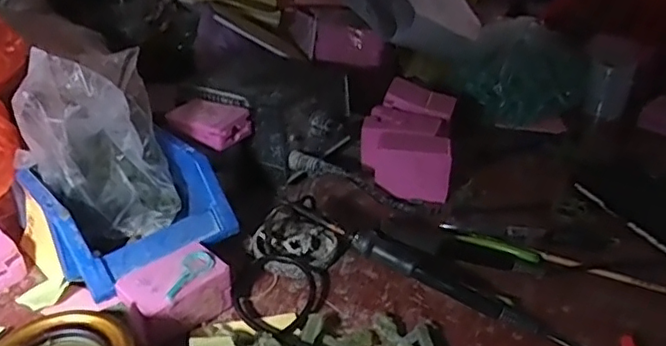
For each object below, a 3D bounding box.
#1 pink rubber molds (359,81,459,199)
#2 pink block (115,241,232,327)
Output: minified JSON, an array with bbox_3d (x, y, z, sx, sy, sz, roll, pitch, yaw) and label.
[{"bbox_3d":[0.076,-0.038,0.603,0.086,0.060,0.122,6,32,8],"label":"pink rubber molds"},{"bbox_3d":[-0.111,0.083,0.421,0.069,0.034,0.045,-23,40,-34],"label":"pink block"}]

